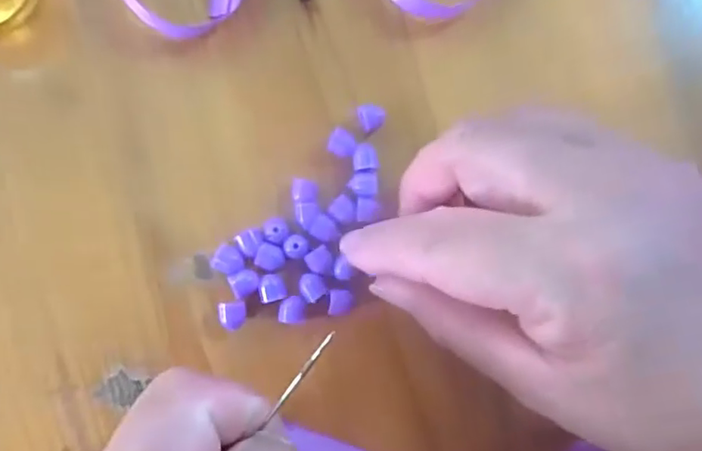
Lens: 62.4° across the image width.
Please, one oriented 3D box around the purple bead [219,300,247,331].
[{"bbox_3d":[-0.037,0.029,0.185,0.008,0.007,0.009,-10,86,-7],"label":"purple bead"}]

